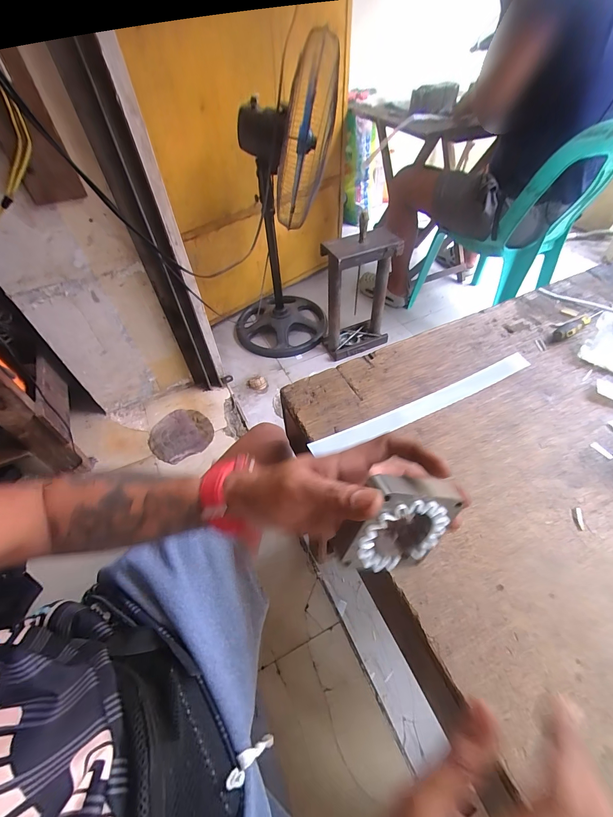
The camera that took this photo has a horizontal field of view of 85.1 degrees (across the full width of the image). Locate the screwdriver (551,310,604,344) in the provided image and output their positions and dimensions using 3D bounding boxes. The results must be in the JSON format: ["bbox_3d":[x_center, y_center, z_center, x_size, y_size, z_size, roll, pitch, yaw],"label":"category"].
[{"bbox_3d":[0.408,-0.127,0.499,0.102,0.022,0.021,-30,56,-19],"label":"screwdriver"}]

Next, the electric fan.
[{"bbox_3d":[-0.115,-0.647,1.220,0.405,0.964,0.520,-9,52,-4],"label":"electric fan"}]

